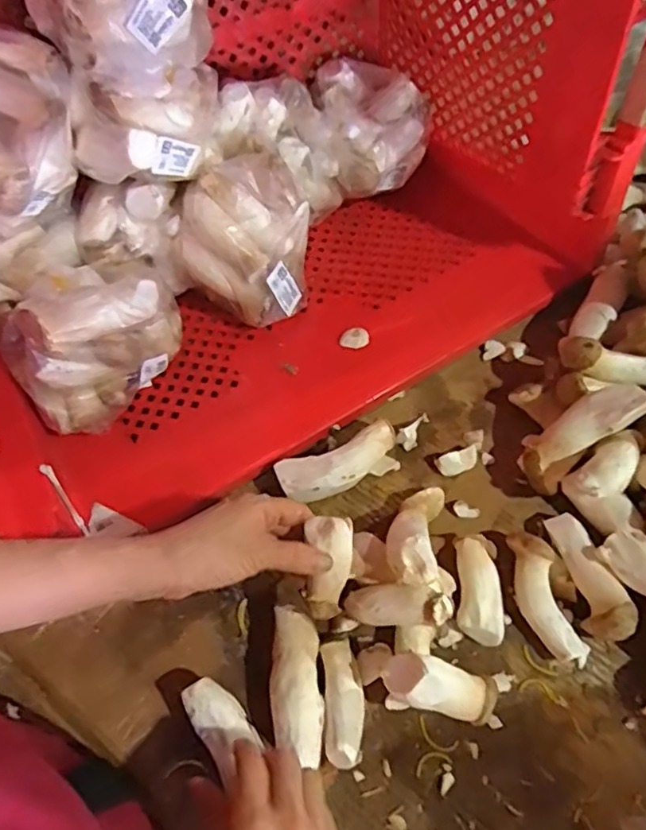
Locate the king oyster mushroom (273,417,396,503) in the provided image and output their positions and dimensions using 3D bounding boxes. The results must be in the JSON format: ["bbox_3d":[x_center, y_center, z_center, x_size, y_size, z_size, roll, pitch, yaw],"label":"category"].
[{"bbox_3d":[0.015,0.044,0.552,0.112,0.031,0.039,-21,65,-12],"label":"king oyster mushroom"}]

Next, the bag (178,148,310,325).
[{"bbox_3d":[-0.070,-0.178,0.610,0.117,0.116,0.126,24,64,11],"label":"bag"}]

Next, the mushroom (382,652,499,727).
[{"bbox_3d":[0.090,0.198,0.449,0.088,0.029,0.035,24,61,-20],"label":"mushroom"}]

